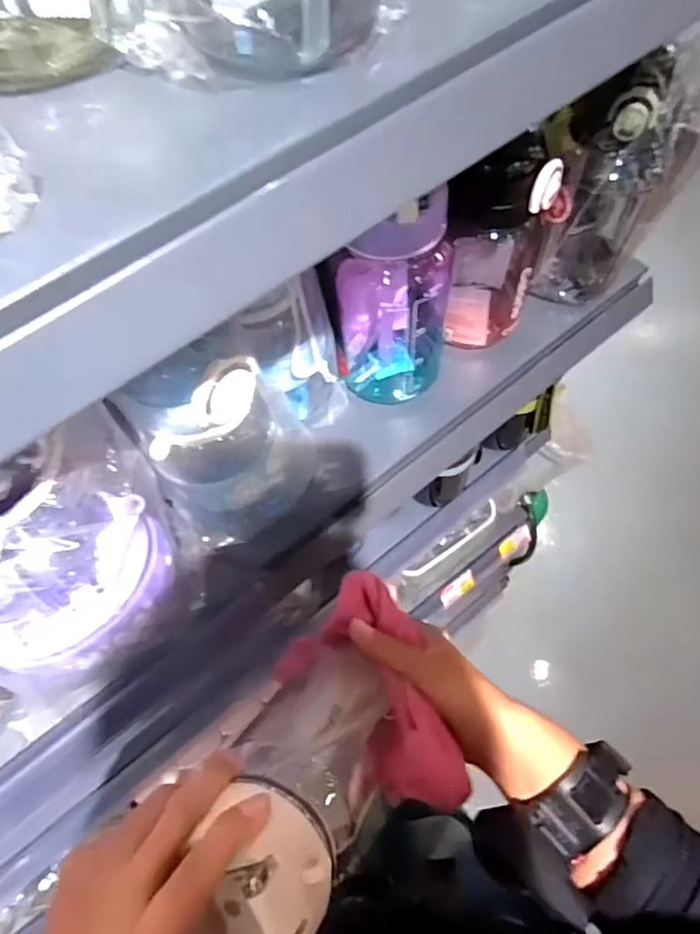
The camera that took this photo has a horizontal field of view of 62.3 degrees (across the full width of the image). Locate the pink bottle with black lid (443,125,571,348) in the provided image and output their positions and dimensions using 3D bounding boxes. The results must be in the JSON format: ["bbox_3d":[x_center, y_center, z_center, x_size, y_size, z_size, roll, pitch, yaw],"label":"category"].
[{"bbox_3d":[0.121,-0.181,0.464,0.075,0.166,0.094,19,66,12],"label":"pink bottle with black lid"}]

